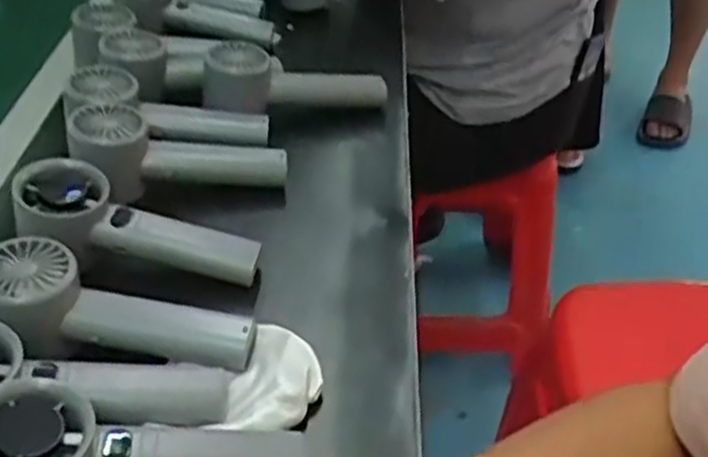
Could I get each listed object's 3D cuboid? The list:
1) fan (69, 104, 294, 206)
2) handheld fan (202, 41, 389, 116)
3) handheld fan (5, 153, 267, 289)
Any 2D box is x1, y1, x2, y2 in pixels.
[{"bbox_3d":[-0.132,-0.050,0.587,0.160,0.051,0.057,8,40,-13],"label":"fan"},{"bbox_3d":[-0.052,-0.130,0.689,0.162,0.045,0.060,0,39,-26],"label":"handheld fan"},{"bbox_3d":[-0.140,0.001,0.506,0.156,0.032,0.055,19,43,-3],"label":"handheld fan"}]

